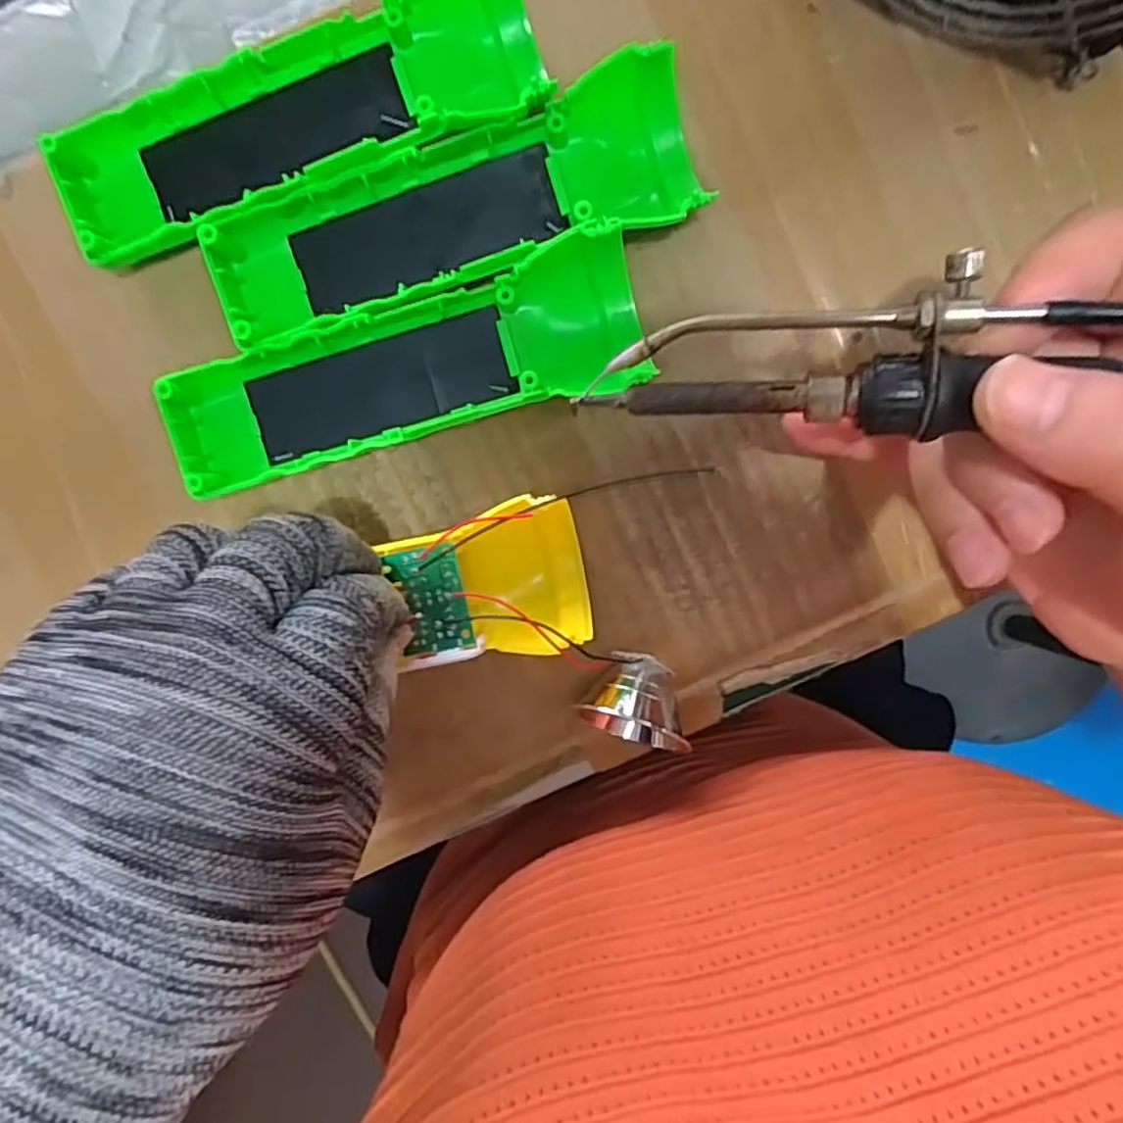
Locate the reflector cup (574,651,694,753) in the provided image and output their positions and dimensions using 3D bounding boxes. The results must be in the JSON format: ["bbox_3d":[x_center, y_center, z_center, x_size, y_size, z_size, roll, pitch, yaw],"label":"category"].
[{"bbox_3d":[0.028,0.046,0.244,0.038,0.033,0.025,22,95,-2],"label":"reflector cup"}]

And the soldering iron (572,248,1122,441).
[{"bbox_3d":[0.111,-0.048,0.158,0.211,0.022,0.035,3,95,11],"label":"soldering iron"}]

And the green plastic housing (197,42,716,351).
[{"bbox_3d":[-0.035,-0.114,0.231,0.162,0.025,0.045,-19,95,1],"label":"green plastic housing"}]

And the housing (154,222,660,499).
[{"bbox_3d":[-0.051,-0.063,0.235,0.161,0.024,0.044,-18,95,1],"label":"housing"}]

